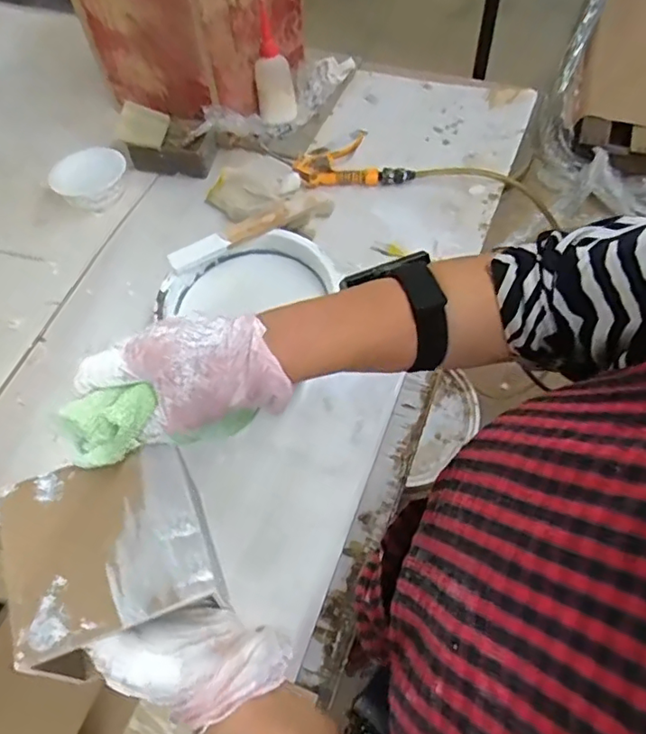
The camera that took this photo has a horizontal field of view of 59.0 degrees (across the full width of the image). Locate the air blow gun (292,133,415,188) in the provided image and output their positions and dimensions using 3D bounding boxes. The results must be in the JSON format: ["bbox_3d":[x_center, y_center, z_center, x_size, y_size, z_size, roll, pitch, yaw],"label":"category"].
[{"bbox_3d":[0.047,-0.329,0.904,0.179,0.028,0.109,-1,60,3],"label":"air blow gun"}]

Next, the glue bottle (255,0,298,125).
[{"bbox_3d":[-0.080,-0.478,0.911,0.058,0.168,0.033,-9,39,-1],"label":"glue bottle"}]

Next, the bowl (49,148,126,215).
[{"bbox_3d":[-0.353,-0.292,0.876,0.096,0.053,0.097,-2,60,3],"label":"bowl"}]

